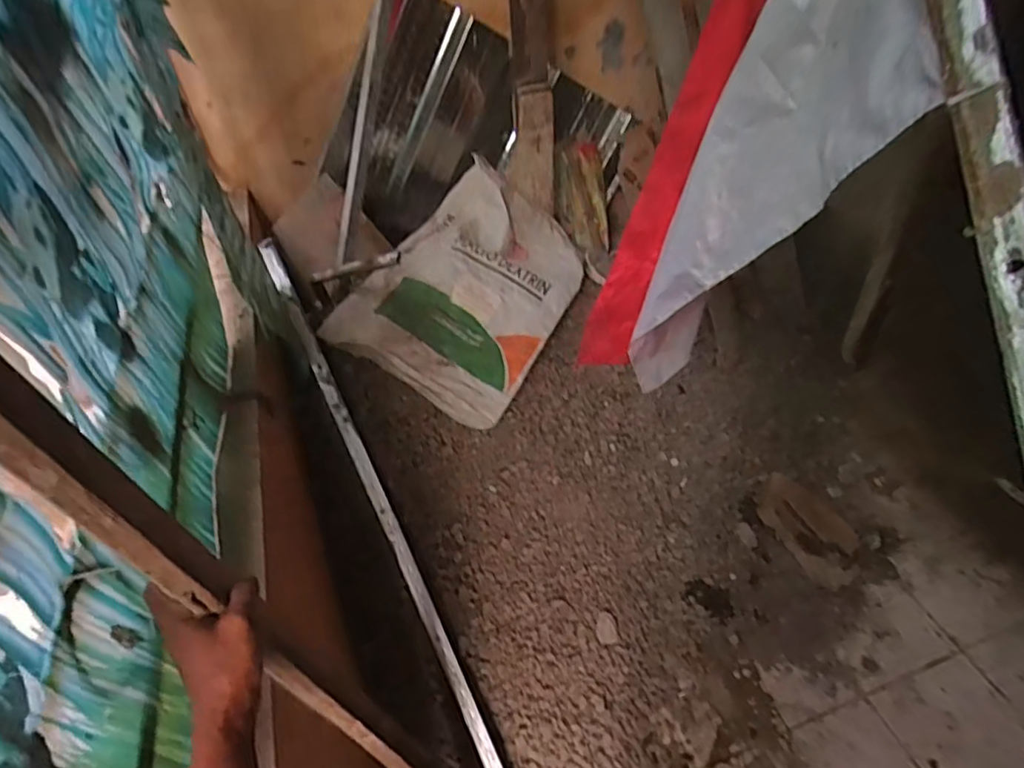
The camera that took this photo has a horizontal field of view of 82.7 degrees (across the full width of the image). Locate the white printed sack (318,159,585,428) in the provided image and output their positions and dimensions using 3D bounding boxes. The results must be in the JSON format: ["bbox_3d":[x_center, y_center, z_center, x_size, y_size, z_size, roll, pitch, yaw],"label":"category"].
[{"bbox_3d":[-0.100,-0.270,1.614,0.500,0.150,0.726,32,64,-2],"label":"white printed sack"}]

